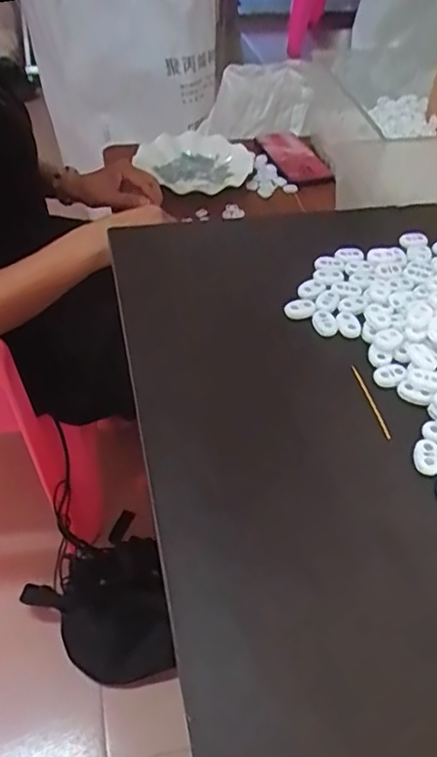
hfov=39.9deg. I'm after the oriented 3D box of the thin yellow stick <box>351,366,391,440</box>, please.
[{"bbox_3d":[0.095,0.013,0.375,0.004,0.004,0.059,-10,48,-10],"label":"thin yellow stick"}]

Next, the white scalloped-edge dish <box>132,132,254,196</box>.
[{"bbox_3d":[-0.026,-0.342,0.951,0.170,0.030,0.166,0,48,0],"label":"white scalloped-edge dish"}]

